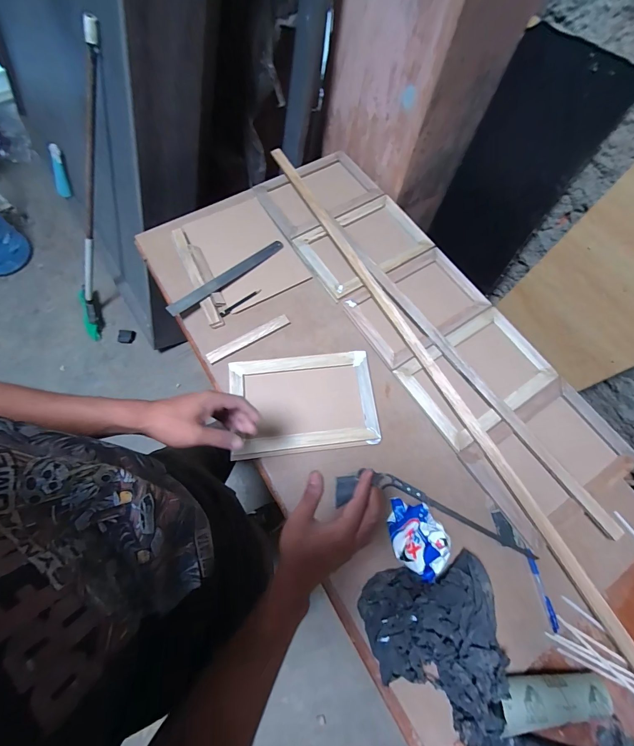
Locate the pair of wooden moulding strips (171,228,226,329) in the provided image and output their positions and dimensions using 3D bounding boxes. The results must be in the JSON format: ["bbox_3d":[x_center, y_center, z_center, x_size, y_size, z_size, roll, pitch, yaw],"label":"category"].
[{"bbox_3d":[-0.279,-0.237,0.778,0.054,0.023,0.292,-25,72,-10],"label":"pair of wooden moulding strips"}]

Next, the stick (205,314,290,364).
[{"bbox_3d":[-0.153,-0.078,0.734,0.194,0.014,0.025,-30,73,-12],"label":"stick"}]

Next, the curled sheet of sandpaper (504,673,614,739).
[{"bbox_3d":[0.361,0.497,0.506,0.175,0.051,0.061,-9,70,-4],"label":"curled sheet of sandpaper"}]

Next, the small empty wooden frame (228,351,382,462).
[{"bbox_3d":[-0.028,0.061,0.691,0.293,0.013,0.205,-7,70,-3],"label":"small empty wooden frame"}]

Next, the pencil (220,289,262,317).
[{"bbox_3d":[-0.177,-0.164,0.766,0.111,0.004,0.012,-38,74,-14],"label":"pencil"}]

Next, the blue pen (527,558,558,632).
[{"bbox_3d":[0.394,0.376,0.574,0.015,0.009,0.124,-11,70,-5],"label":"blue pen"}]

